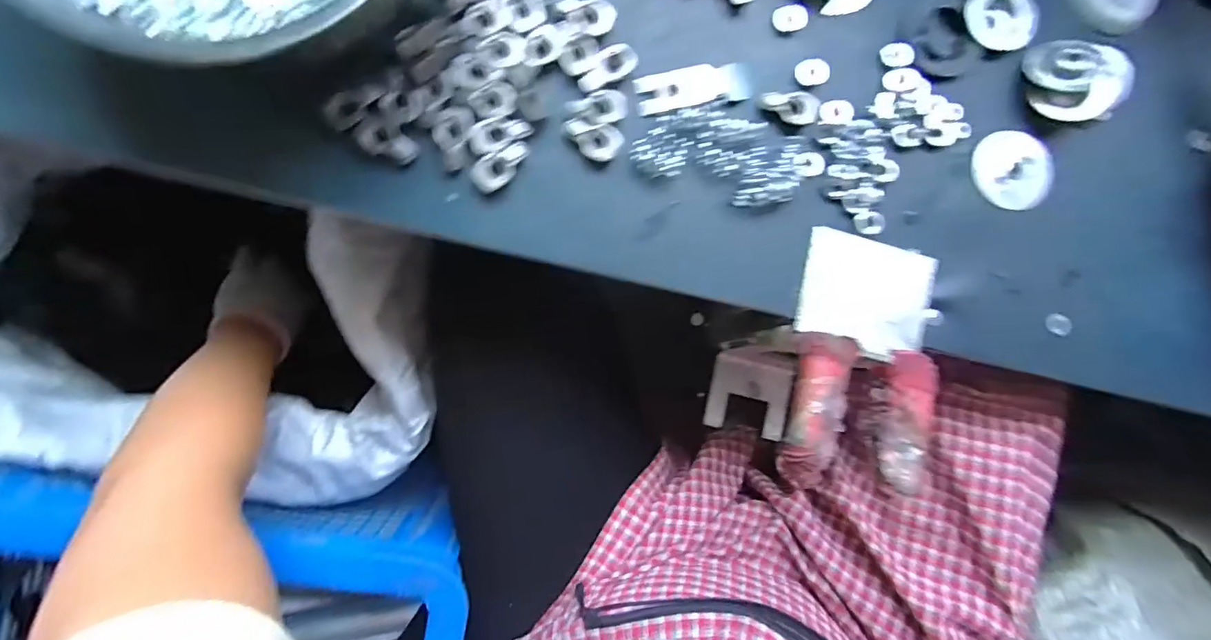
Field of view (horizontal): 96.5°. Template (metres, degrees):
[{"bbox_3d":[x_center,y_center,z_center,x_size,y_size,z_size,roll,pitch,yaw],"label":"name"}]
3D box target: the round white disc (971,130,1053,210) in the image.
[{"bbox_3d":[0.242,-0.089,0.320,0.048,0.004,0.041,27,88,-8],"label":"round white disc"}]

